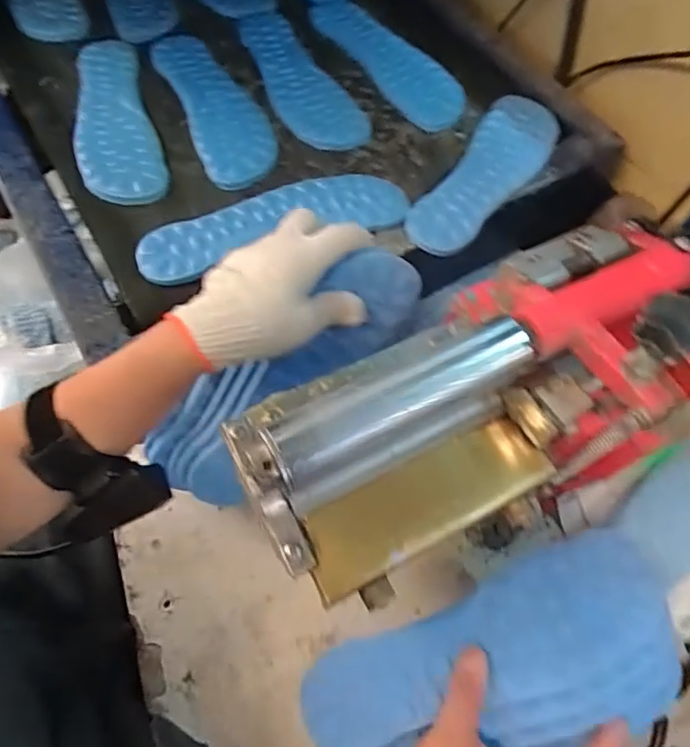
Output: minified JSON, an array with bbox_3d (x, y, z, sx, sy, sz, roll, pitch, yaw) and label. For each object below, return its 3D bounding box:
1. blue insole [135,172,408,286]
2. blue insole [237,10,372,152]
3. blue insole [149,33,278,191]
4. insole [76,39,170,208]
[{"bbox_3d":[-0.067,-0.144,0.540,0.253,0.012,0.074,-19,64,-12],"label":"blue insole"},{"bbox_3d":[-0.059,-0.335,0.647,0.084,0.010,0.244,-30,69,-15],"label":"blue insole"},{"bbox_3d":[-0.143,-0.297,0.621,0.082,0.012,0.255,-22,65,-13],"label":"blue insole"},{"bbox_3d":[-0.244,-0.269,0.600,0.080,0.009,0.232,-14,65,-15],"label":"insole"}]

